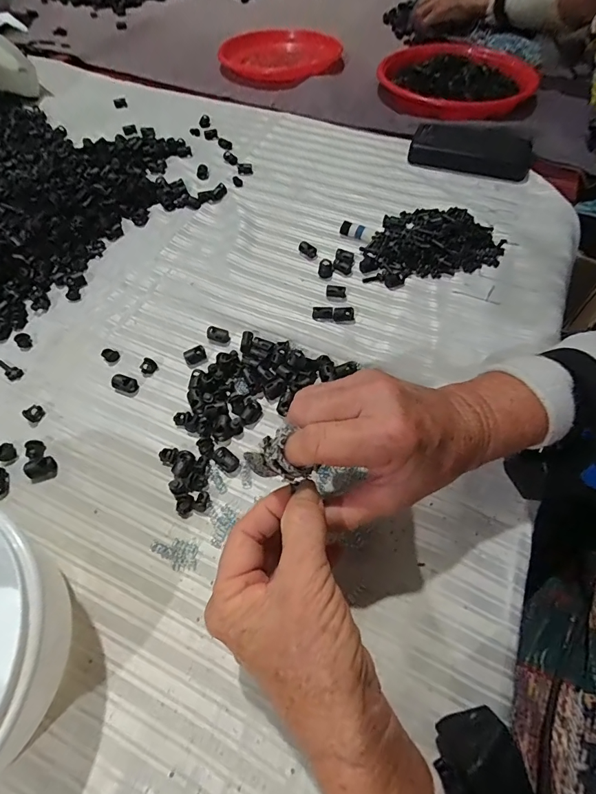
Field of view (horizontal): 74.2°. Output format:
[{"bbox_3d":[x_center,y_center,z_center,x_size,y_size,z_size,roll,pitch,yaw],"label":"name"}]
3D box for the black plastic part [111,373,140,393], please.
[{"bbox_3d":[-0.151,-0.012,0.344,0.020,0.008,0.014,17,59,10],"label":"black plastic part"}]

